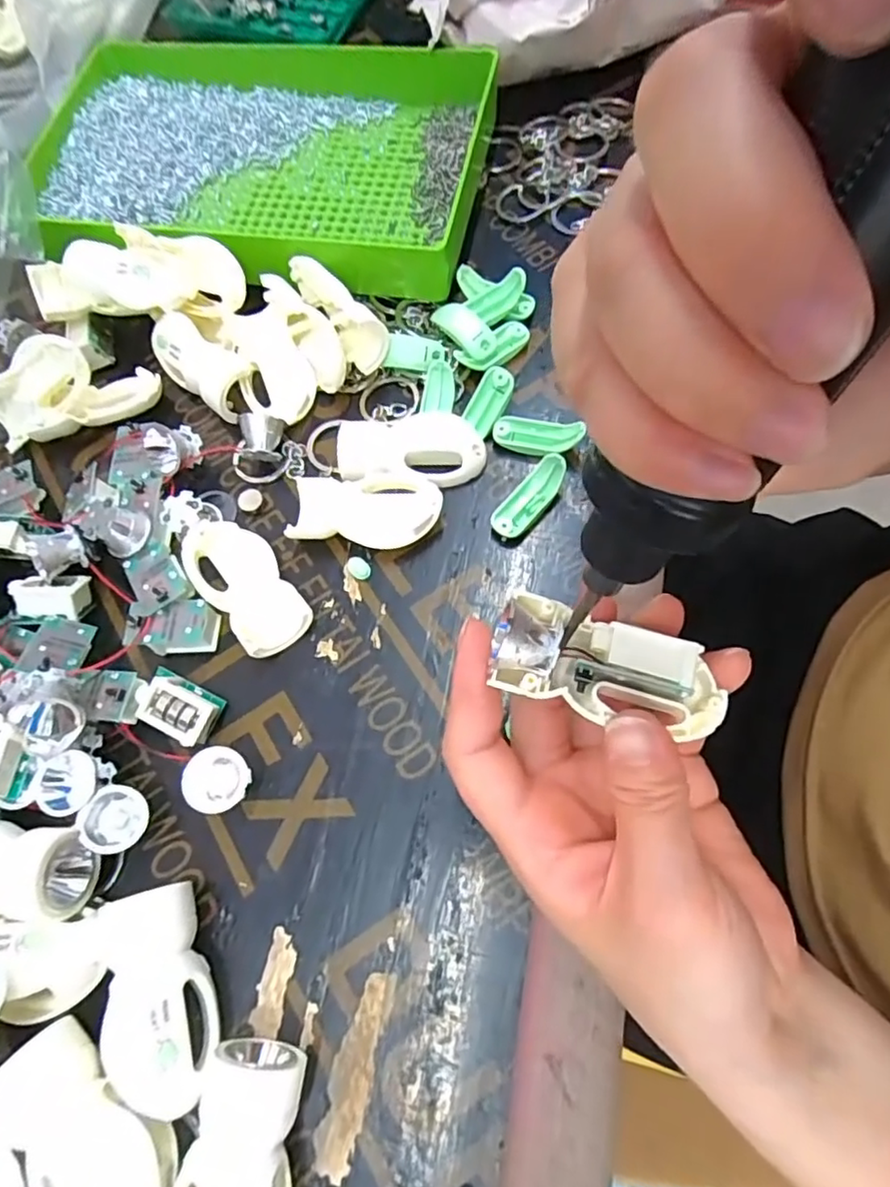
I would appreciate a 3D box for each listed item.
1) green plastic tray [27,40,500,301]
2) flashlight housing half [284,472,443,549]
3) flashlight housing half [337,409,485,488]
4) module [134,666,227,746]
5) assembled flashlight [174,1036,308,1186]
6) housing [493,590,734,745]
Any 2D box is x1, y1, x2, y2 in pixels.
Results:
[{"bbox_3d":[-0.106,-0.240,0.335,0.244,0.033,0.158,11,70,3],"label":"green plastic tray"},{"bbox_3d":[-0.035,-0.038,0.275,0.063,0.011,0.034,4,69,7],"label":"flashlight housing half"},{"bbox_3d":[-0.016,-0.067,0.283,0.067,0.009,0.035,1,69,6],"label":"flashlight housing half"},{"bbox_3d":[-0.106,0.045,0.247,0.034,0.014,0.021,25,73,14],"label":"module"},{"bbox_3d":[-0.063,0.178,0.191,0.034,0.023,0.064,9,70,9],"label":"assembled flashlight"},{"bbox_3d":[0.047,0.020,0.176,0.065,0.012,0.028,17,71,6],"label":"housing"}]

